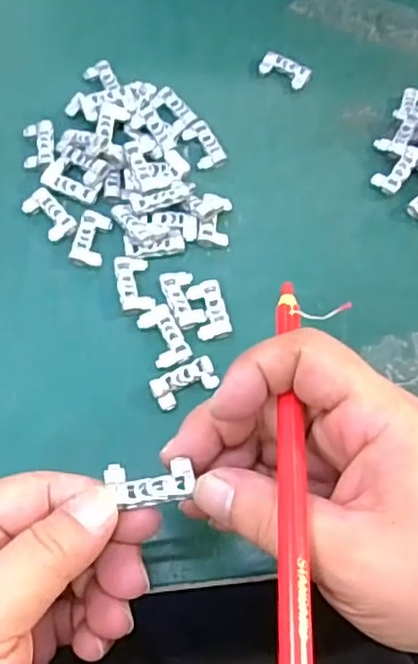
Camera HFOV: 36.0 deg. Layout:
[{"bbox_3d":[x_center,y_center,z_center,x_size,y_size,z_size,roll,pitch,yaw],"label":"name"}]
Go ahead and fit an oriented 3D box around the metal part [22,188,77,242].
[{"bbox_3d":[-0.082,-0.060,0.333,0.016,0.006,0.032,-37,71,-20],"label":"metal part"}]

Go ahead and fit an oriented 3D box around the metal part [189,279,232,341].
[{"bbox_3d":[0.001,-0.011,0.314,0.016,0.004,0.031,-10,64,-9],"label":"metal part"}]

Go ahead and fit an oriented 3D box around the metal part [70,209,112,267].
[{"bbox_3d":[-0.060,-0.049,0.327,0.016,0.004,0.030,13,63,3],"label":"metal part"}]

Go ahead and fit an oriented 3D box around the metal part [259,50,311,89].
[{"bbox_3d":[0.046,-0.160,0.393,0.030,0.009,0.015,29,65,11],"label":"metal part"}]

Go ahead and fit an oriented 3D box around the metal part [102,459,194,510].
[{"bbox_3d":[-0.020,0.051,0.214,0.028,0.005,0.015,0,63,-2],"label":"metal part"}]

